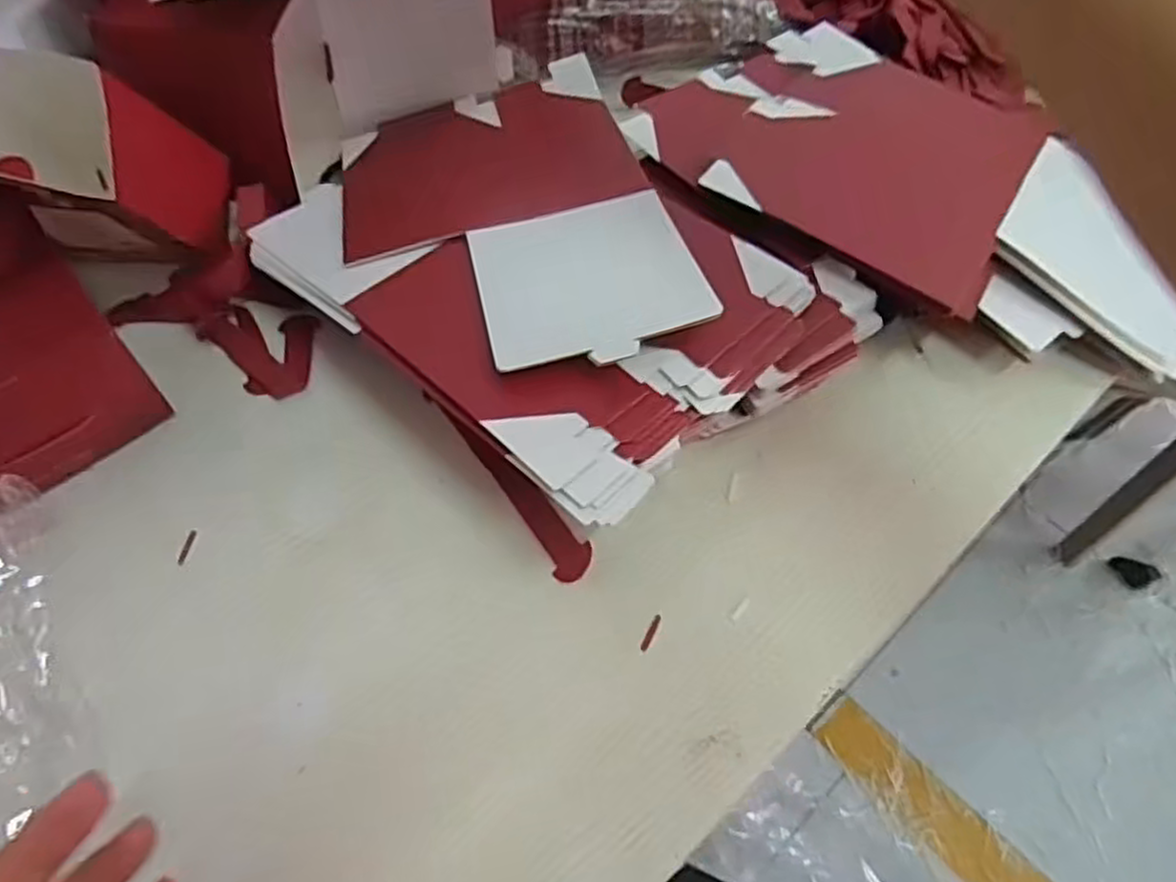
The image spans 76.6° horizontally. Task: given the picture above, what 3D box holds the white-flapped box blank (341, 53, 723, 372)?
[{"bbox_3d":[-0.046,-0.122,0.394,0.160,0.011,0.254,-16,49,-3],"label":"white-flapped box blank"}]

